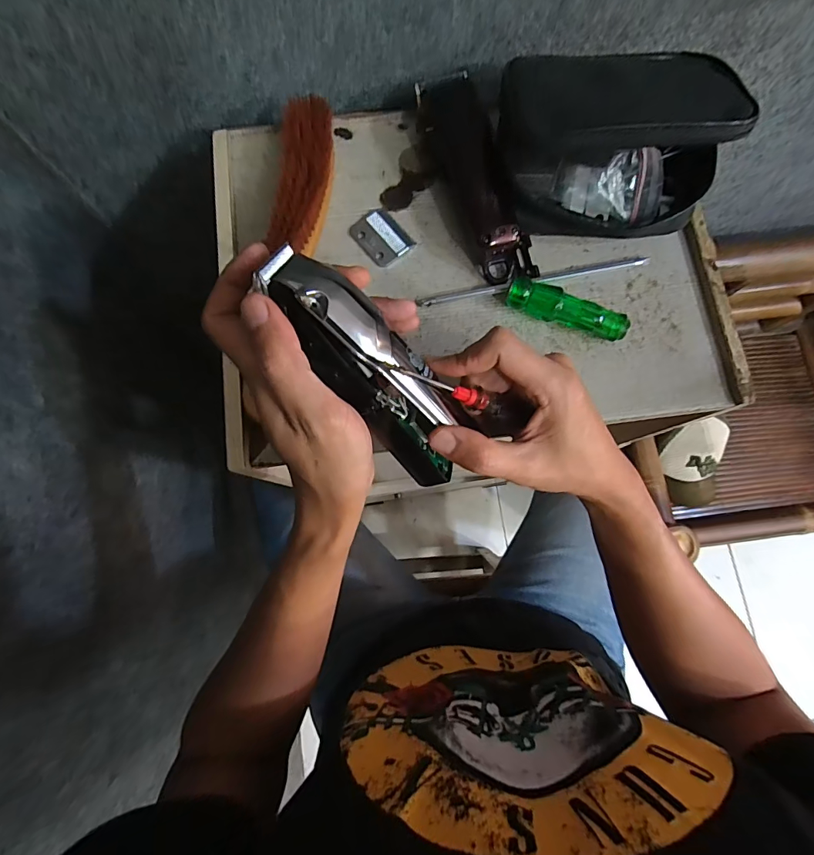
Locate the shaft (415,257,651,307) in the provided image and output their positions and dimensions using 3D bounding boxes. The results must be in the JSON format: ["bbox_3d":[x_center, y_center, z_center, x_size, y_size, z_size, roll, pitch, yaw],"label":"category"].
[{"bbox_3d":[0.101,-0.118,0.347,0.186,0.008,0.010,-11,77,-2],"label":"shaft"}]

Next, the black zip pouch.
[{"bbox_3d":[0.147,-0.210,0.323,0.158,0.096,0.109,11,77,3],"label":"black zip pouch"}]

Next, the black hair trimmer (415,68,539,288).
[{"bbox_3d":[0.053,-0.204,0.344,0.062,0.055,0.173,-16,77,-4],"label":"black hair trimmer"}]

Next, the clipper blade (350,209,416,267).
[{"bbox_3d":[-0.021,-0.158,0.357,0.038,0.005,0.047,-36,79,-8],"label":"clipper blade"}]

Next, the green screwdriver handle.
[{"bbox_3d":[0.122,-0.089,0.333,0.090,0.021,0.021,20,78,5],"label":"green screwdriver handle"}]

